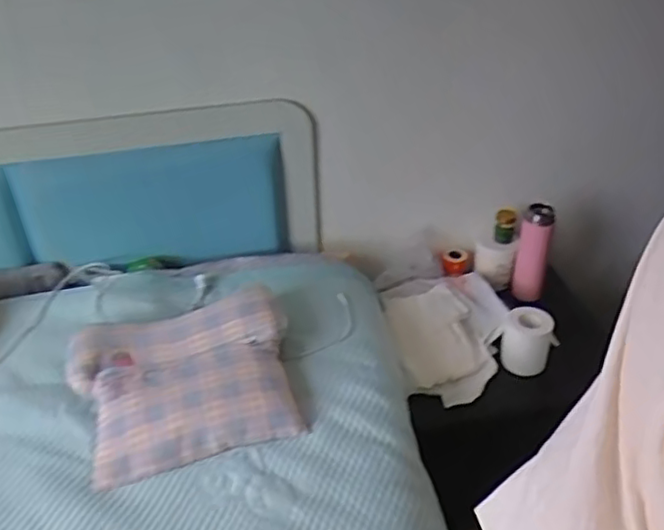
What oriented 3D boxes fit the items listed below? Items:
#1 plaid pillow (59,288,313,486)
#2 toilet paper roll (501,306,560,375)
[{"bbox_3d":[-0.228,0.161,0.976,0.325,0.077,0.265,-10,37,-11],"label":"plaid pillow"},{"bbox_3d":[0.368,0.138,1.191,0.098,0.095,0.077,12,38,19],"label":"toilet paper roll"}]

